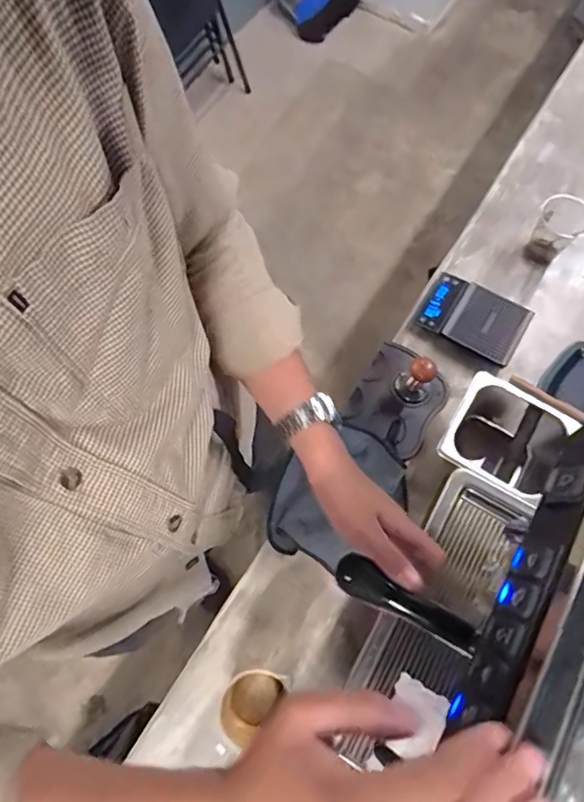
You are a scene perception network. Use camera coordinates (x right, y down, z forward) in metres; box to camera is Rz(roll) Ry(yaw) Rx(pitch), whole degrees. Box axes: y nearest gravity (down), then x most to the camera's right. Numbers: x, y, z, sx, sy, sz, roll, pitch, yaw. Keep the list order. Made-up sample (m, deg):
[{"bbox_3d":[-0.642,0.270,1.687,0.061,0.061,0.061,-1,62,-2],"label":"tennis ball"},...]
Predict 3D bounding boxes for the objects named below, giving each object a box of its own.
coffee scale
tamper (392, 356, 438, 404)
[{"bbox_3d":[0.331,-0.150,0.935,0.181,0.033,0.123,33,70,13],"label":"coffee scale"},{"bbox_3d":[0.208,-0.037,0.862,0.057,0.086,0.050,27,68,11],"label":"tamper"}]

